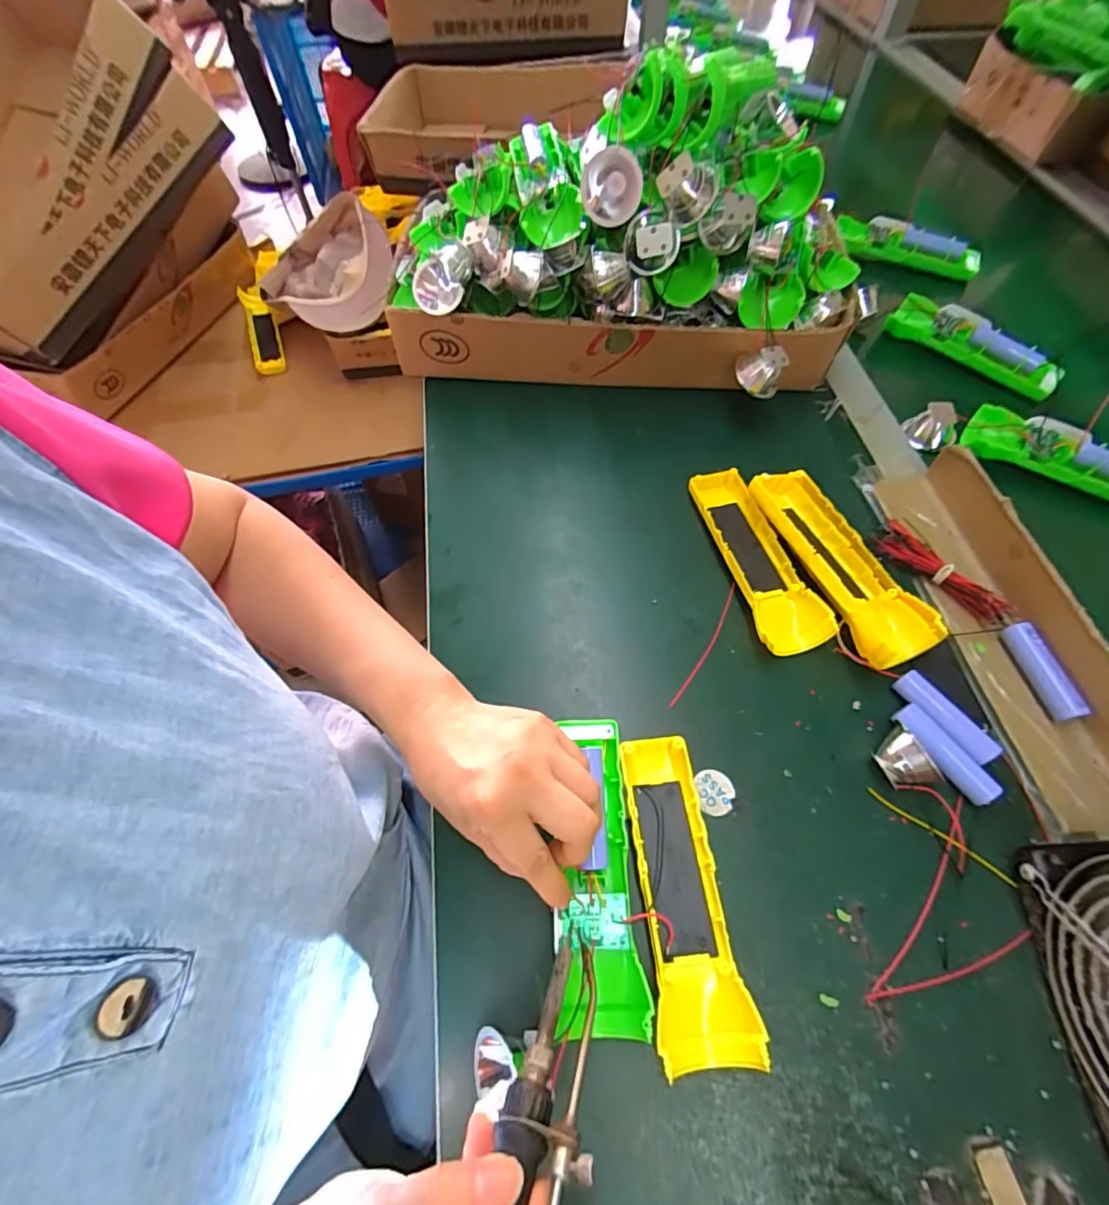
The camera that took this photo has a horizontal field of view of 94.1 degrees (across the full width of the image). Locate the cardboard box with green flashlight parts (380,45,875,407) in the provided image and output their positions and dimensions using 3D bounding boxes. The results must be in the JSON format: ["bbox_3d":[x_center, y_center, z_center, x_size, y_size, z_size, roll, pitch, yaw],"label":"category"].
[{"bbox_3d":[0.062,-0.320,0.466,0.405,0.191,0.220,9,62,7],"label":"cardboard box with green flashlight parts"}]

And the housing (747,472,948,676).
[{"bbox_3d":[0.204,-0.027,0.384,0.060,0.040,0.165,-20,62,-9],"label":"housing"}]

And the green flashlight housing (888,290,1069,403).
[{"bbox_3d":[0.412,-0.255,0.506,0.048,0.030,0.158,-41,67,-19],"label":"green flashlight housing"}]

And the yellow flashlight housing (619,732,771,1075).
[{"bbox_3d":[0.072,0.161,0.294,0.048,0.025,0.162,-4,61,0],"label":"yellow flashlight housing"}]

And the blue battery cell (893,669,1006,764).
[{"bbox_3d":[0.252,0.075,0.336,0.020,0.014,0.066,-32,65,-15],"label":"blue battery cell"}]

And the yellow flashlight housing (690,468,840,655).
[{"bbox_3d":[0.151,-0.037,0.399,0.049,0.024,0.162,-13,61,-5],"label":"yellow flashlight housing"}]

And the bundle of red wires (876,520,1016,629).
[{"bbox_3d":[0.286,-0.020,0.382,0.017,0.024,0.100,-33,65,-15],"label":"bundle of red wires"}]

